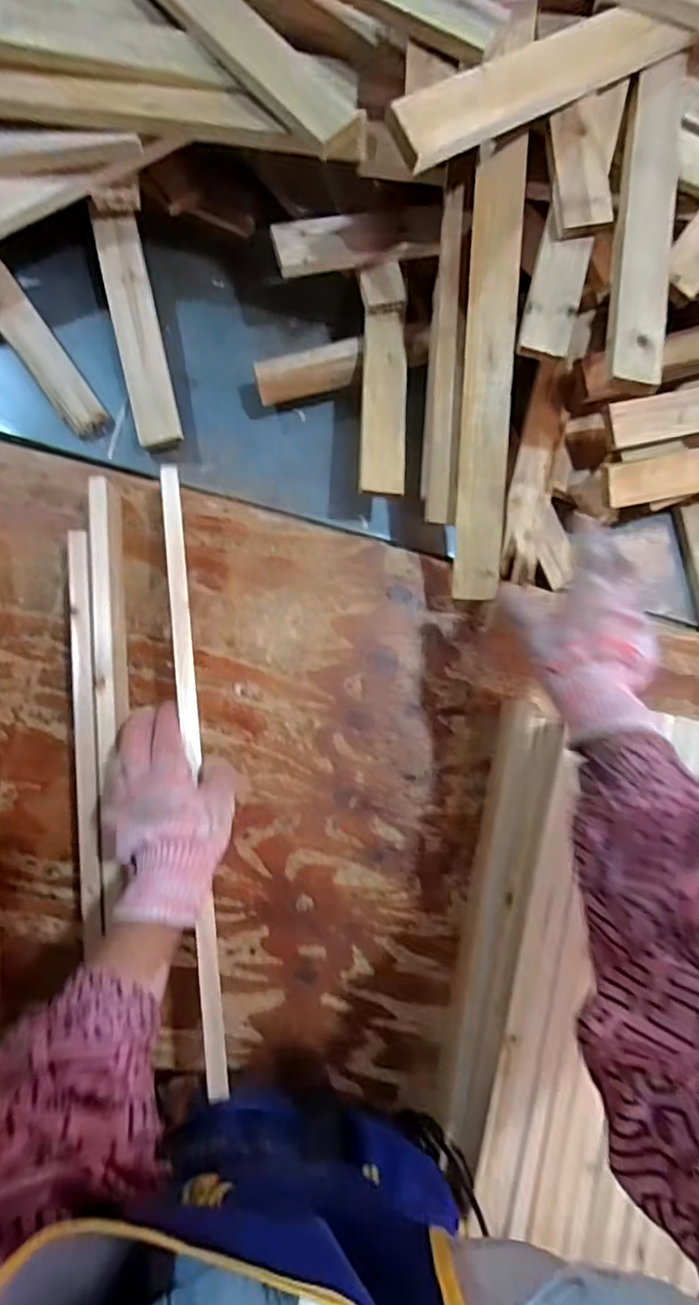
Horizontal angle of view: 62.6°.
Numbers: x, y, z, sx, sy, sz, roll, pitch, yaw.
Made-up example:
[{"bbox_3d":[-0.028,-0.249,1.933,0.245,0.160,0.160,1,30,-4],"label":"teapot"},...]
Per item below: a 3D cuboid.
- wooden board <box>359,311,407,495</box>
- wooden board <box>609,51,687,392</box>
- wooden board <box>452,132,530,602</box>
[{"bbox_3d":[0.033,-0.235,0.535,0.040,0.012,0.178,3,83,-7],"label":"wooden board"},{"bbox_3d":[0.240,-0.349,0.464,0.043,0.017,0.281,9,83,-7],"label":"wooden board"},{"bbox_3d":[0.120,-0.228,0.495,0.040,0.017,0.361,0,101,-6],"label":"wooden board"}]

